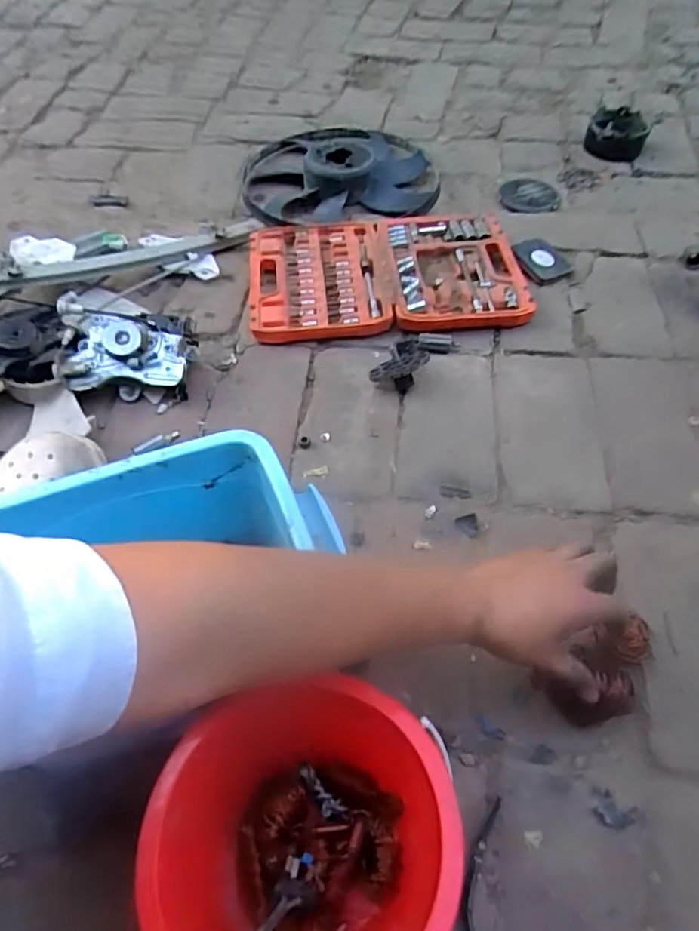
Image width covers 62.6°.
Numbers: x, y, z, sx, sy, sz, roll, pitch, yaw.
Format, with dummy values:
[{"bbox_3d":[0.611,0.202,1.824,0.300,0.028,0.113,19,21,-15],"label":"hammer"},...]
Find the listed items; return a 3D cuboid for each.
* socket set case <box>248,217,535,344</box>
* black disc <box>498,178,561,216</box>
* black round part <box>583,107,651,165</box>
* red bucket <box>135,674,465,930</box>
[{"bbox_3d":[0.049,-0.285,0.846,0.390,0.034,0.255,-4,54,-2],"label":"socket set case"},{"bbox_3d":[0.313,-0.468,1.000,0.100,0.007,0.111,9,55,7],"label":"black disc"},{"bbox_3d":[0.482,-0.600,1.044,0.105,0.054,0.101,21,57,16],"label":"black round part"},{"bbox_3d":[-0.026,0.255,0.385,0.182,0.143,0.173,-7,55,-4],"label":"red bucket"}]

